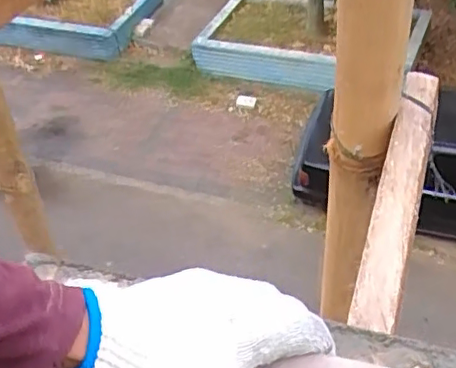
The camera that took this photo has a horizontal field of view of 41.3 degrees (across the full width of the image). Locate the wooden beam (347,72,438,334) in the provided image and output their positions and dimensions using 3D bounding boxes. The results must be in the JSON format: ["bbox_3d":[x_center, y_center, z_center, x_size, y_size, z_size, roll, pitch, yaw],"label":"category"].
[{"bbox_3d":[0.158,-0.001,0.552,0.040,0.027,0.311,12,48,17],"label":"wooden beam"}]

